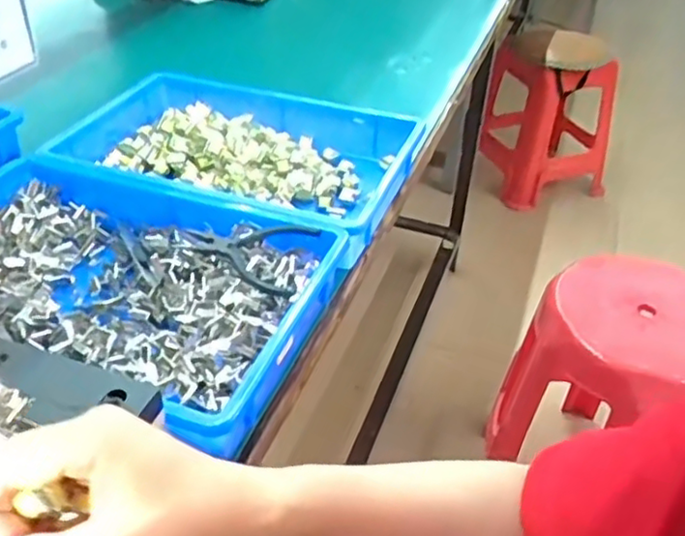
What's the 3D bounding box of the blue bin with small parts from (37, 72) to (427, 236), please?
[{"bbox_3d":[-0.116,-0.129,0.778,0.369,0.069,0.267,13,40,13],"label":"blue bin with small parts"}]

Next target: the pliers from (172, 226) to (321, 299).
[{"bbox_3d":[-0.090,-0.017,0.599,0.118,0.016,0.081,14,54,13],"label":"pliers"}]

